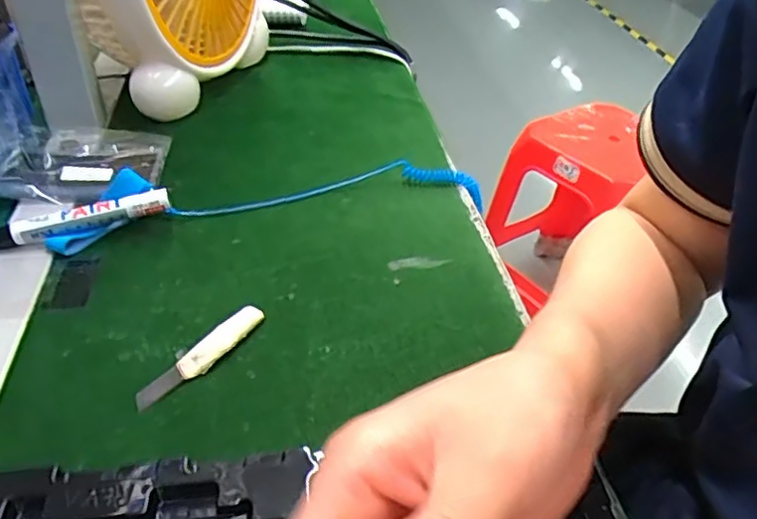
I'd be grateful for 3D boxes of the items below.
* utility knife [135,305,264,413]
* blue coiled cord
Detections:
[{"bbox_3d":[-0.096,0.052,0.336,0.016,0.012,0.083,26,44,25],"label":"utility knife"},{"bbox_3d":[-0.033,-0.054,0.471,0.238,0.017,0.043,-5,40,-10],"label":"blue coiled cord"}]

